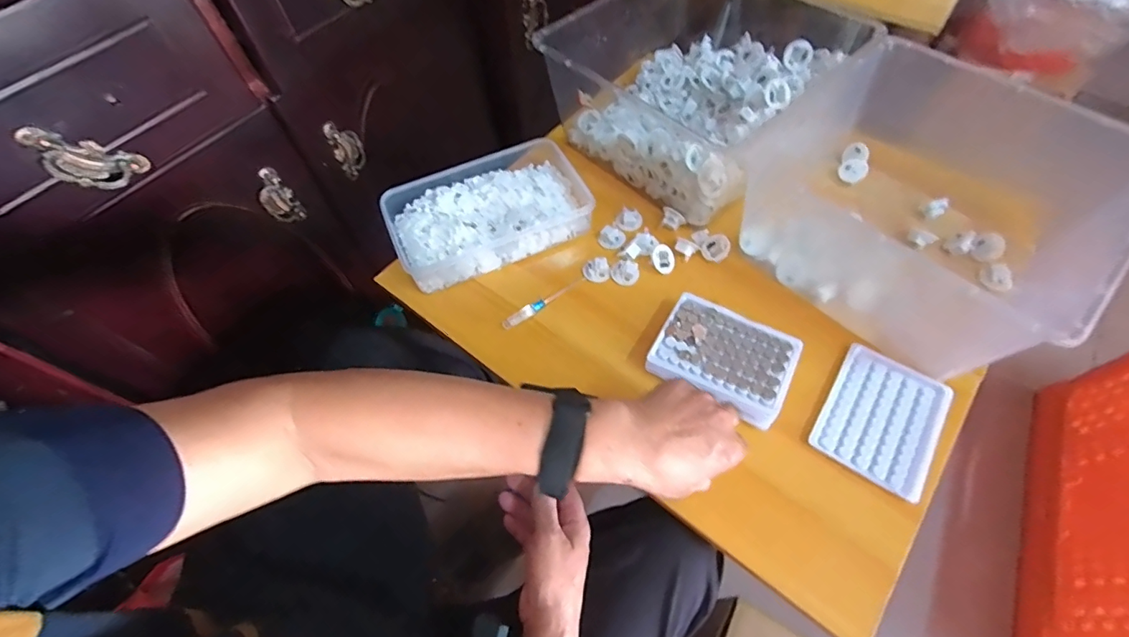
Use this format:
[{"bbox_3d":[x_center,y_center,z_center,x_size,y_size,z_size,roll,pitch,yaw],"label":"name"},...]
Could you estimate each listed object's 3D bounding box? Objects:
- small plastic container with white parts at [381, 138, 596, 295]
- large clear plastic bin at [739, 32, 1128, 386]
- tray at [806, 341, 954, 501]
[{"bbox_3d":[-0.096,-0.138,0.625,0.244,0.046,0.155,-23,61,-11],"label":"small plastic container with white parts"},{"bbox_3d":[0.387,-0.124,0.534,0.301,0.144,0.283,40,68,23],"label":"large clear plastic bin"},{"bbox_3d":[0.313,0.096,0.480,0.100,0.012,0.130,31,65,19],"label":"tray"}]

